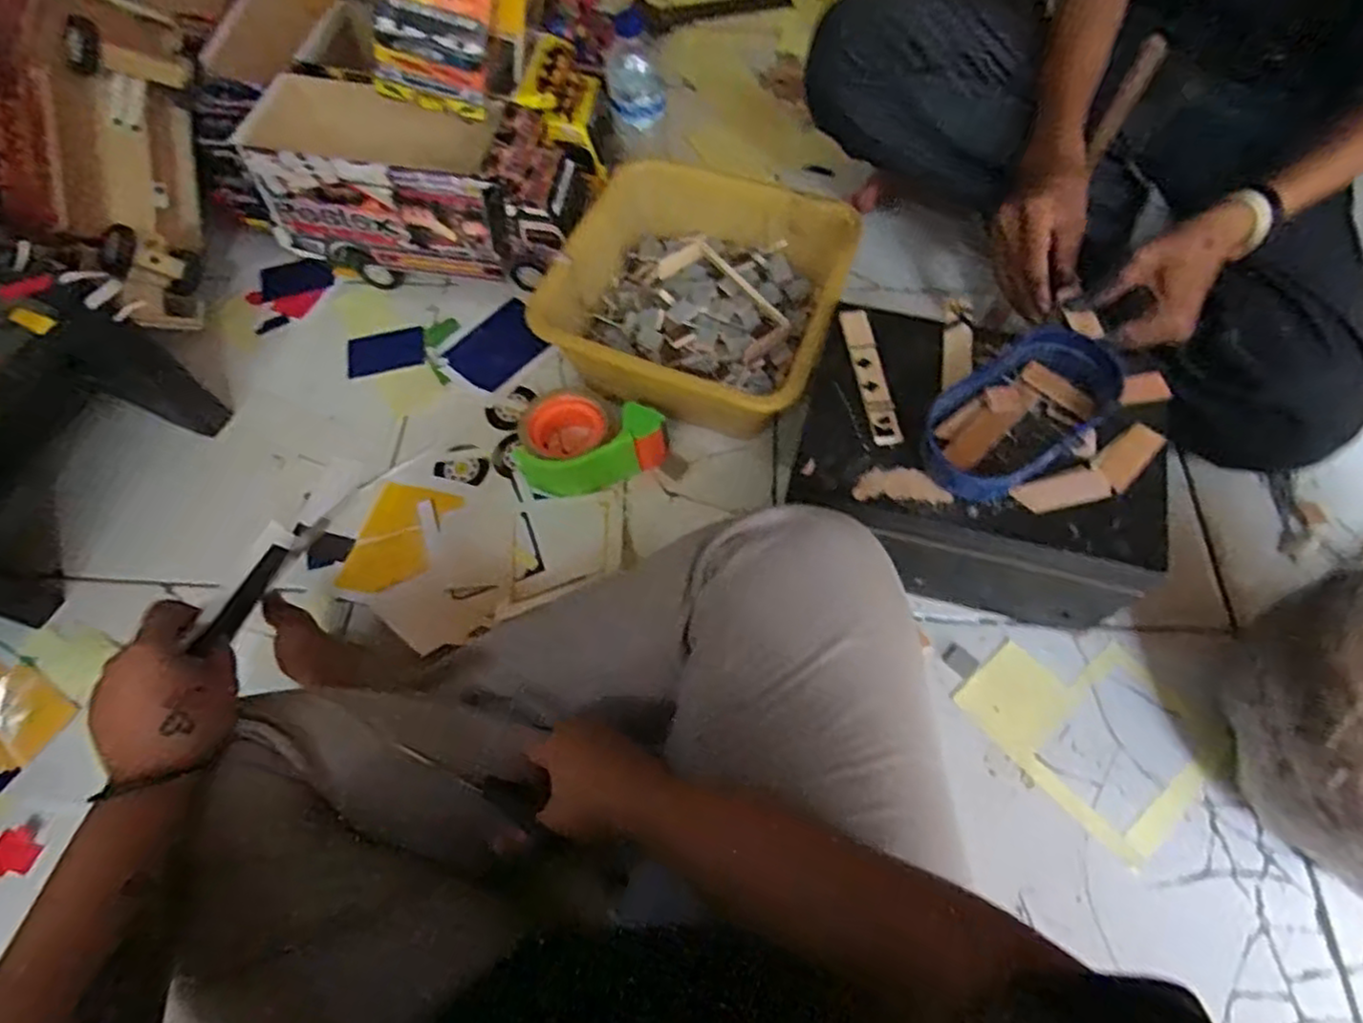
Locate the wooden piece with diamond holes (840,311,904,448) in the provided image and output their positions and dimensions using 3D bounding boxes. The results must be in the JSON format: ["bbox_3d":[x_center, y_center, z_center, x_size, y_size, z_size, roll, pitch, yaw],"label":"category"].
[{"bbox_3d":[0.158,-0.116,0.591,0.025,0.008,0.139,-6,62,-1],"label":"wooden piece with diamond holes"}]

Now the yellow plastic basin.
[{"bbox_3d":[0.024,-0.211,0.734,0.269,0.129,0.265,20,65,12],"label":"yellow plastic basin"}]

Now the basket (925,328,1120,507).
[{"bbox_3d":[0.264,-0.074,0.544,0.180,0.048,0.089,-35,66,-15],"label":"basket"}]

